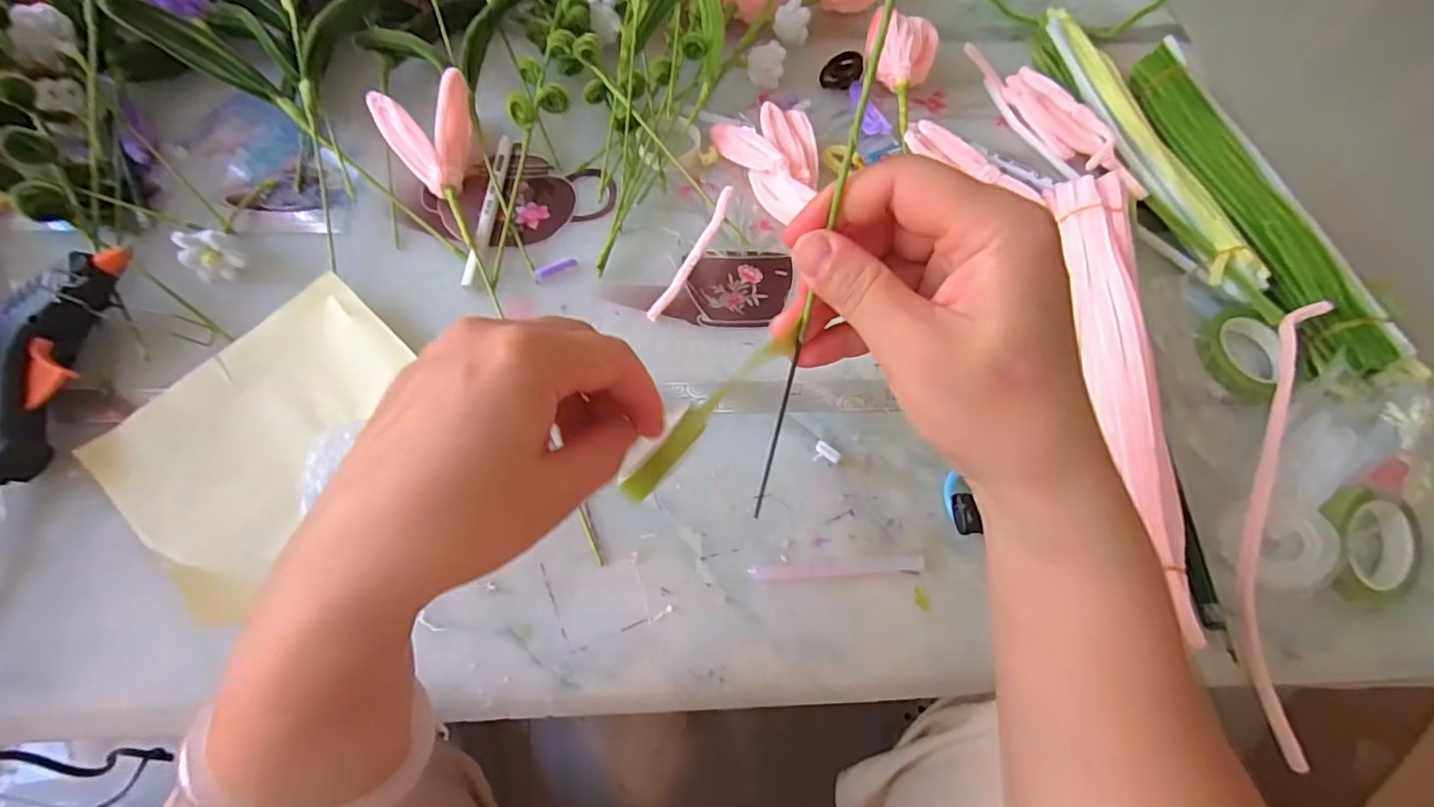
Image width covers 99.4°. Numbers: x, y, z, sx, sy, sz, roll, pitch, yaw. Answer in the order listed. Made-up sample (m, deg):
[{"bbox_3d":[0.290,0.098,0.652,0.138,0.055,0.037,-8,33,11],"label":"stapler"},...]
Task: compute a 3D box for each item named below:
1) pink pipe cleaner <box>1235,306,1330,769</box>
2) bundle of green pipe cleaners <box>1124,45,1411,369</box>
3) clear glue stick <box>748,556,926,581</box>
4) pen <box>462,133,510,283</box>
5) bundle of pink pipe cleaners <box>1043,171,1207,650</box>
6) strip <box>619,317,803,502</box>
[{"bbox_3d":[0.324,0.060,0.350,0.048,0.011,0.269,17,77,-10],"label":"pink pipe cleaner"},{"bbox_3d":[0.376,-0.154,0.435,0.043,0.029,0.292,-4,65,-5],"label":"bundle of green pipe cleaners"},{"bbox_3d":[0.067,0.092,0.340,0.097,0.006,0.009,-2,65,-4],"label":"clear glue stick"},{"bbox_3d":[-0.161,-0.141,0.432,0.012,0.009,0.138,3,65,-2],"label":"pen"},{"bbox_3d":[0.239,-0.028,0.359,0.038,0.030,0.292,8,64,0],"label":"bundle of pink pipe cleaners"},{"bbox_3d":[-0.007,0.007,0.249,0.014,0.097,0.014,-6,55,-55],"label":"strip"}]

